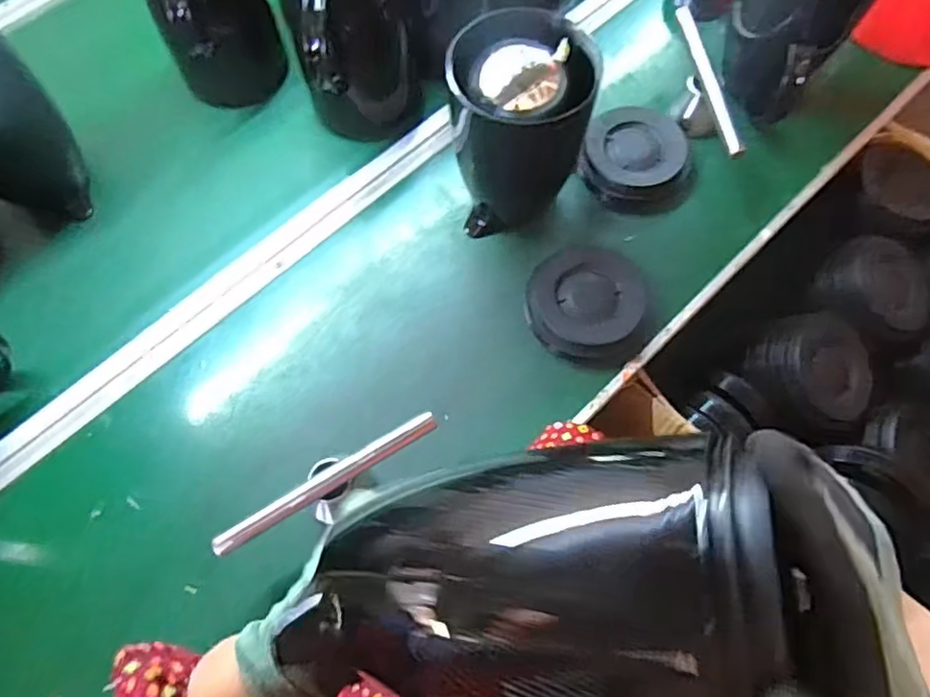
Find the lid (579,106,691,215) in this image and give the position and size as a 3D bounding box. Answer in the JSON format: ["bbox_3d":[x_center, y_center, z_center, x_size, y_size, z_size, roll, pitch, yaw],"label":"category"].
[{"bbox_3d":[0.191,-0.211,0.692,0.116,0.035,0.110,-1,66,2],"label":"lid"}]

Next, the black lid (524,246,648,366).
[{"bbox_3d":[0.121,-0.048,0.623,0.114,0.027,0.115,-1,66,2],"label":"black lid"}]

